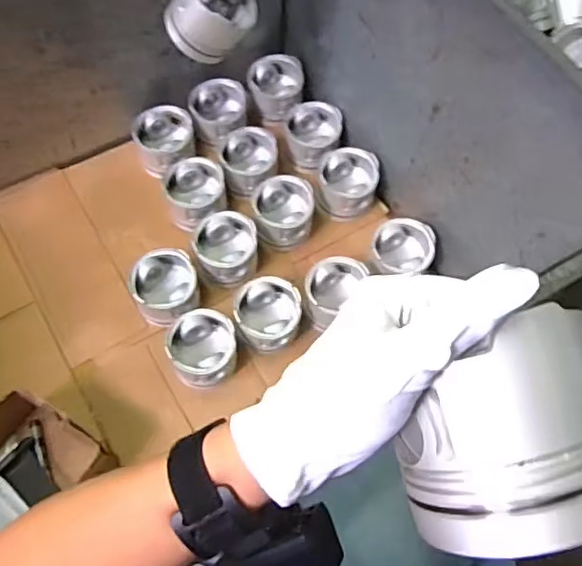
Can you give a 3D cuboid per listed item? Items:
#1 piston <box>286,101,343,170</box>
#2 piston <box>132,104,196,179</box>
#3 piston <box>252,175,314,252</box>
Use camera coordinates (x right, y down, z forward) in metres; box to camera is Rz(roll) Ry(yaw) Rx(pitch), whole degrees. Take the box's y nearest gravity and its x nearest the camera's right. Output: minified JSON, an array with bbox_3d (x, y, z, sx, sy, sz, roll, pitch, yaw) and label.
[{"bbox_3d":[0.040,-0.271,1.078,0.103,0.067,0.115,11,65,2],"label":"piston"},{"bbox_3d":[-0.226,-0.253,1.054,0.103,0.086,0.103,1,65,-2],"label":"piston"},{"bbox_3d":[-0.015,-0.118,1.021,0.105,0.094,0.107,-5,65,-5],"label":"piston"}]

